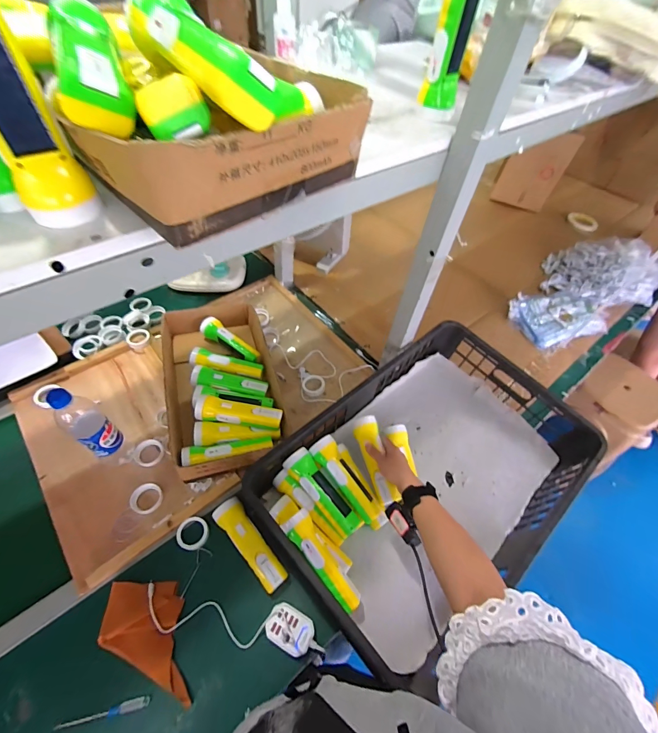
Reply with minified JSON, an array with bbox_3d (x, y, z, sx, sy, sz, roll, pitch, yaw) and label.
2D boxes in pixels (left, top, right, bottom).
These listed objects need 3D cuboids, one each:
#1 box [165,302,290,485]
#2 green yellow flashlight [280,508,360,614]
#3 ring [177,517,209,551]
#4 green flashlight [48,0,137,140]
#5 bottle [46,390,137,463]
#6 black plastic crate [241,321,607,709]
[{"bbox_3d":[-0.238,0.028,0.772,0.223,0.089,0.432,-13,56,-14],"label":"box"},{"bbox_3d":[-0.014,0.311,0.559,0.047,0.046,0.176,-33,63,-25],"label":"green yellow flashlight"},{"bbox_3d":[-0.246,0.302,0.622,0.054,0.007,0.054,2,54,-3],"label":"ring"},{"bbox_3d":[-0.185,-0.234,0.263,0.049,0.040,0.168,-17,57,-16],"label":"green flashlight"},{"bbox_3d":[-0.421,0.115,0.616,0.060,0.233,0.063,28,57,15],"label":"bottle"},{"bbox_3d":[0.204,0.191,0.679,0.604,0.153,0.391,-32,62,-24],"label":"black plastic crate"}]

